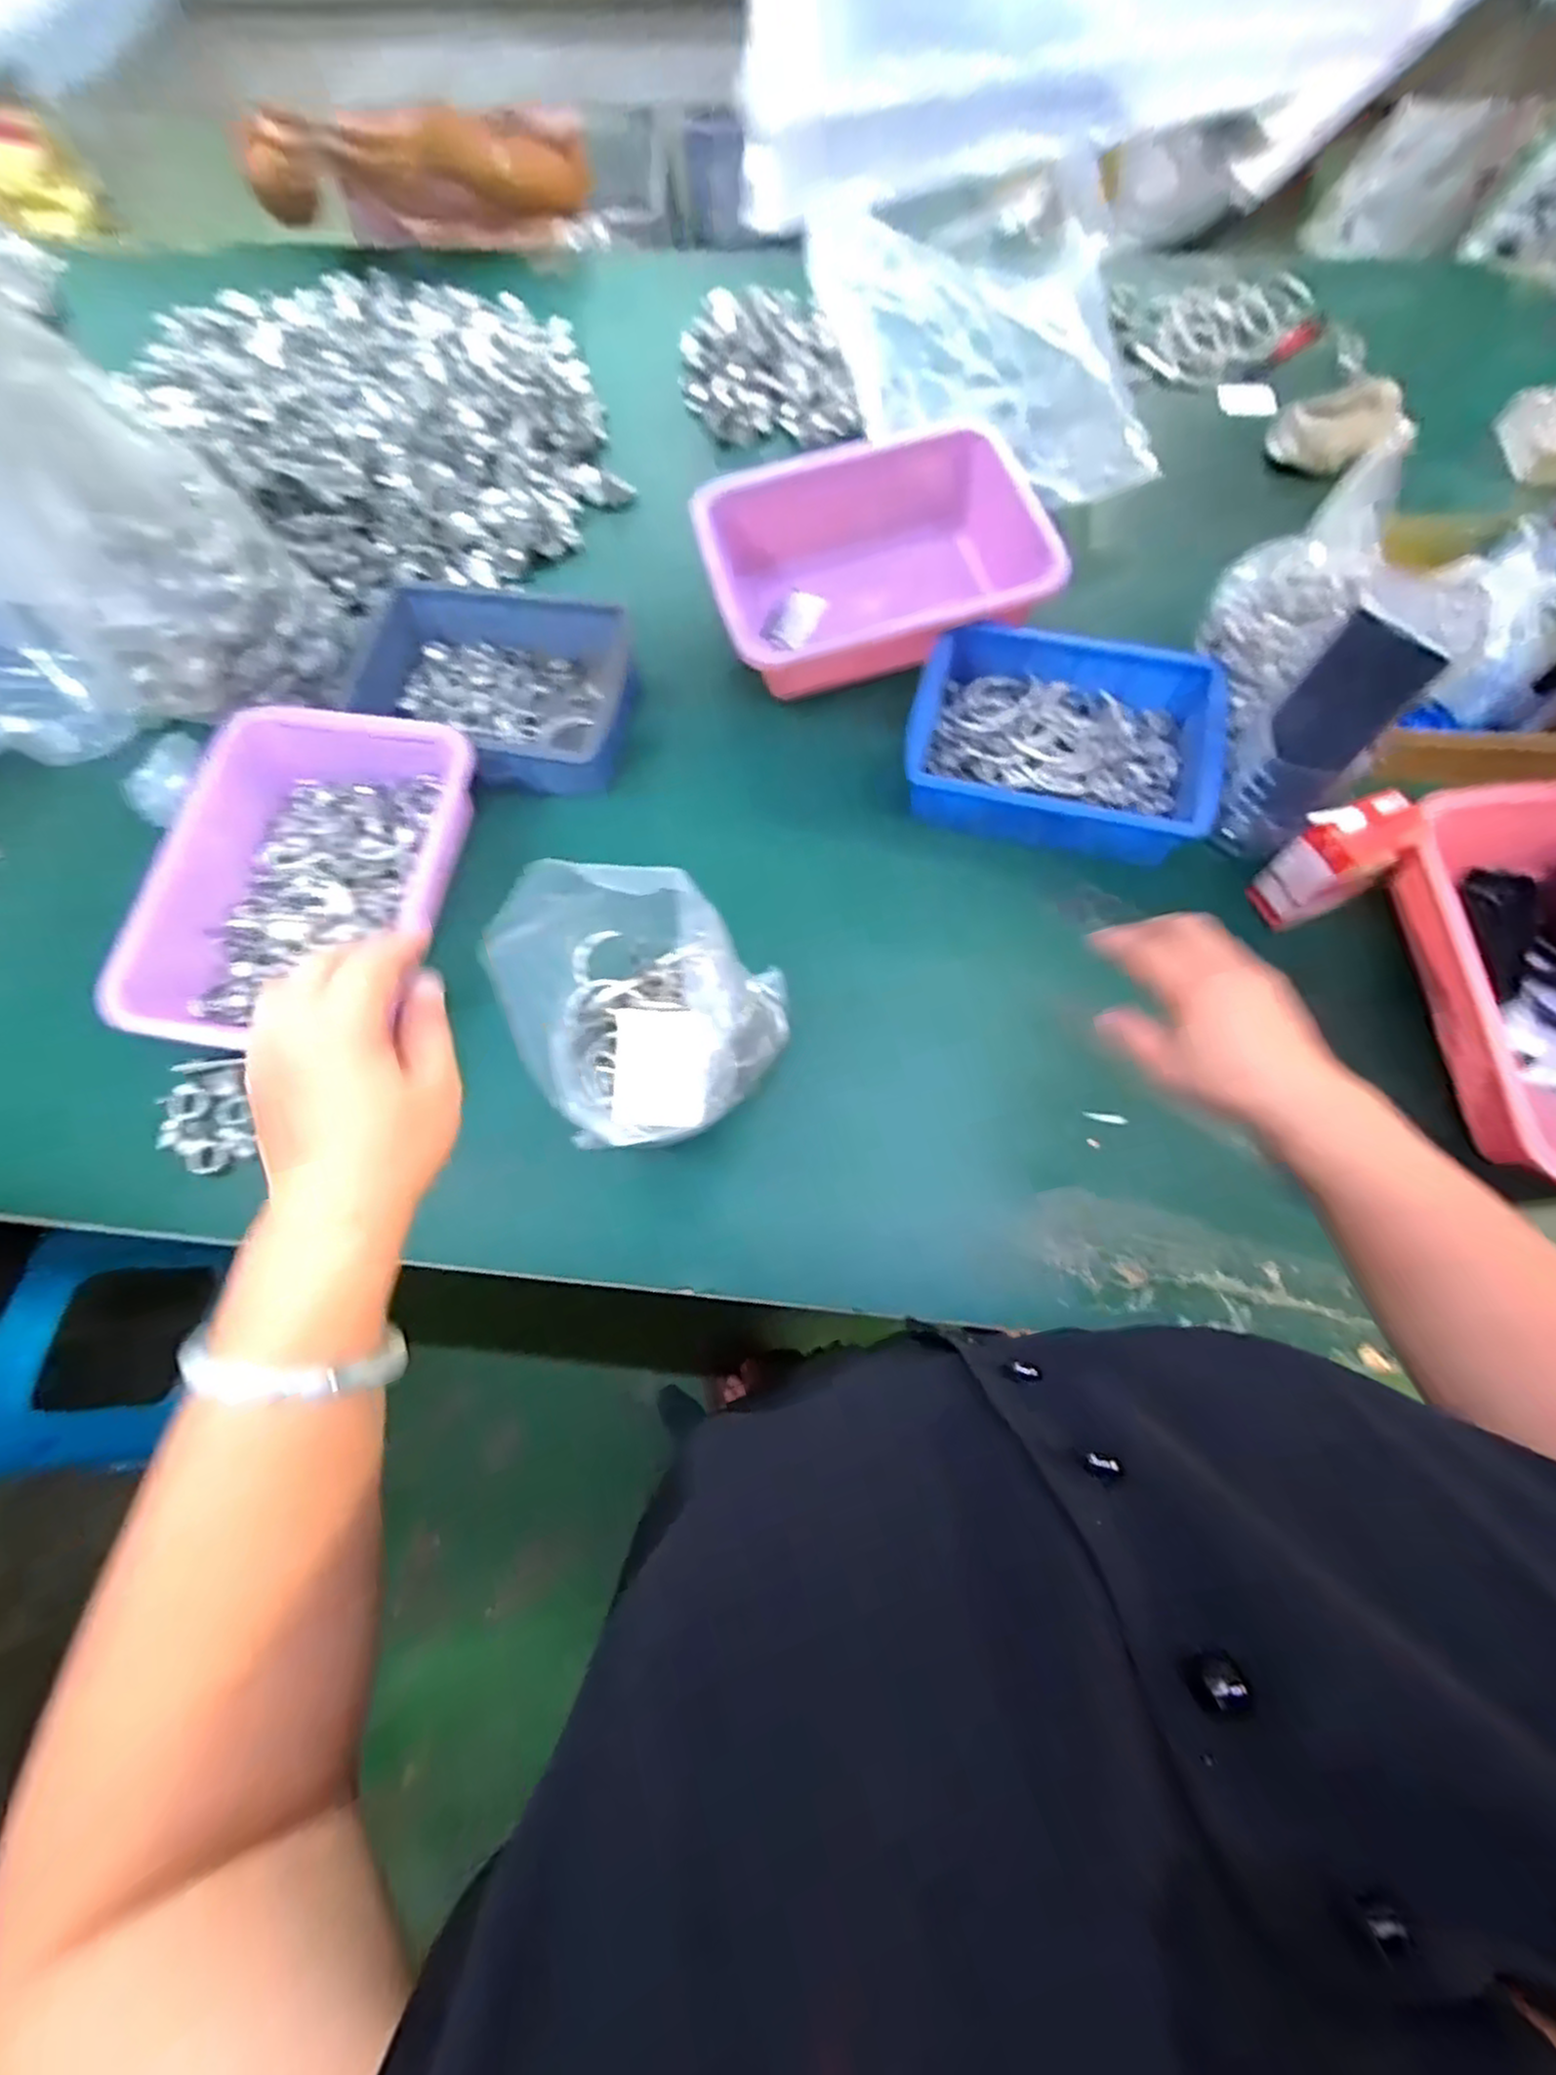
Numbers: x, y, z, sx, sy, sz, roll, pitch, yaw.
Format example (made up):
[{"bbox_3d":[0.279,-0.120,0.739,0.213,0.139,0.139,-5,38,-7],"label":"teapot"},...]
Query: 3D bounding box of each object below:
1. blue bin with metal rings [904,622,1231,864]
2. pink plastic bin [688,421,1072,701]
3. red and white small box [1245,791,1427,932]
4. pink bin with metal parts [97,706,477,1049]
[{"bbox_3d":[0.245,-0.259,0.668,0.252,0.067,0.180,15,73,7],"label":"blue bin with metal rings"},{"bbox_3d":[0.091,-0.432,0.721,0.294,0.125,0.209,-13,72,-2],"label":"pink plastic bin"},{"bbox_3d":[0.433,-0.137,0.597,0.067,0.108,0.056,-33,74,-8],"label":"red and white small box"},{"bbox_3d":[-0.387,-0.136,0.636,0.238,0.062,0.287,0,72,2],"label":"pink bin with metal parts"}]

